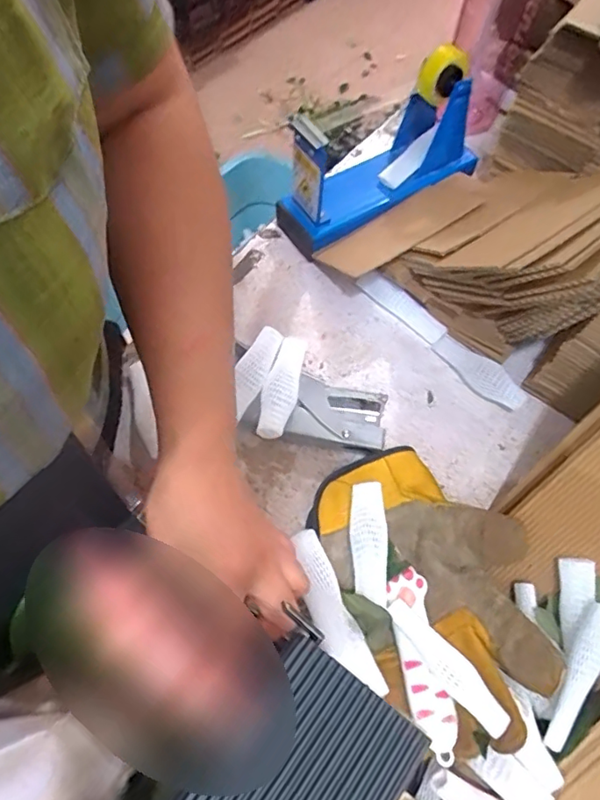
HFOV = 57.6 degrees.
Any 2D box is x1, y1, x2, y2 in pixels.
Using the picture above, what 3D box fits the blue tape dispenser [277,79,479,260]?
[{"bbox_3d":[0.085,-0.232,0.510,0.218,0.122,0.067,-34,70,-17],"label":"blue tape dispenser"}]

